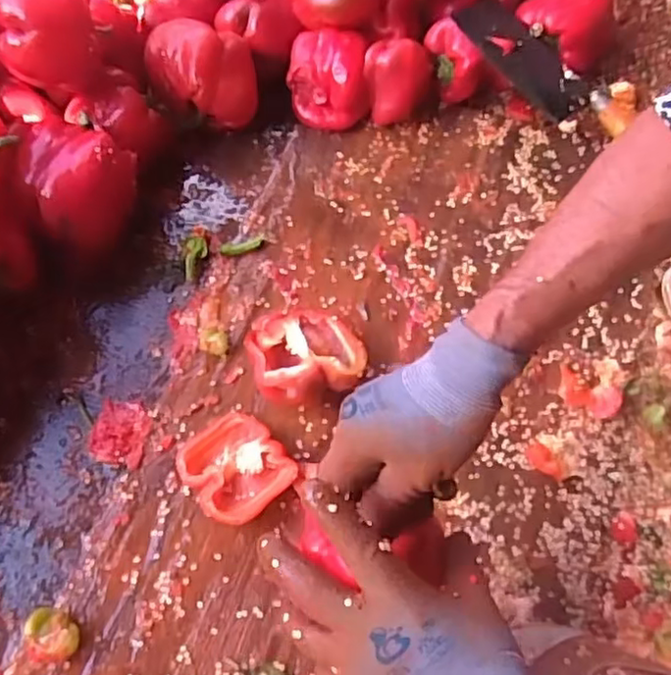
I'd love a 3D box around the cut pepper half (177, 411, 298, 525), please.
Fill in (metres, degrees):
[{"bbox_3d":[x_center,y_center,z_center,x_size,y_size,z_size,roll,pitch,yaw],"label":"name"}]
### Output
[{"bbox_3d":[-0.080,0.105,0.539,0.077,0.030,0.083,-35,70,-15],"label":"cut pepper half"}]

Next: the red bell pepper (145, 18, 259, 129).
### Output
[{"bbox_3d":[-0.133,-0.264,0.653,0.105,0.073,0.083,-1,66,0],"label":"red bell pepper"}]

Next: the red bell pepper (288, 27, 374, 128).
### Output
[{"bbox_3d":[-0.007,-0.267,0.689,0.083,0.078,0.074,-4,66,-2],"label":"red bell pepper"}]

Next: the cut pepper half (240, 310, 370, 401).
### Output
[{"bbox_3d":[-0.028,0.013,0.574,0.093,0.044,0.093,-22,67,-9],"label":"cut pepper half"}]

